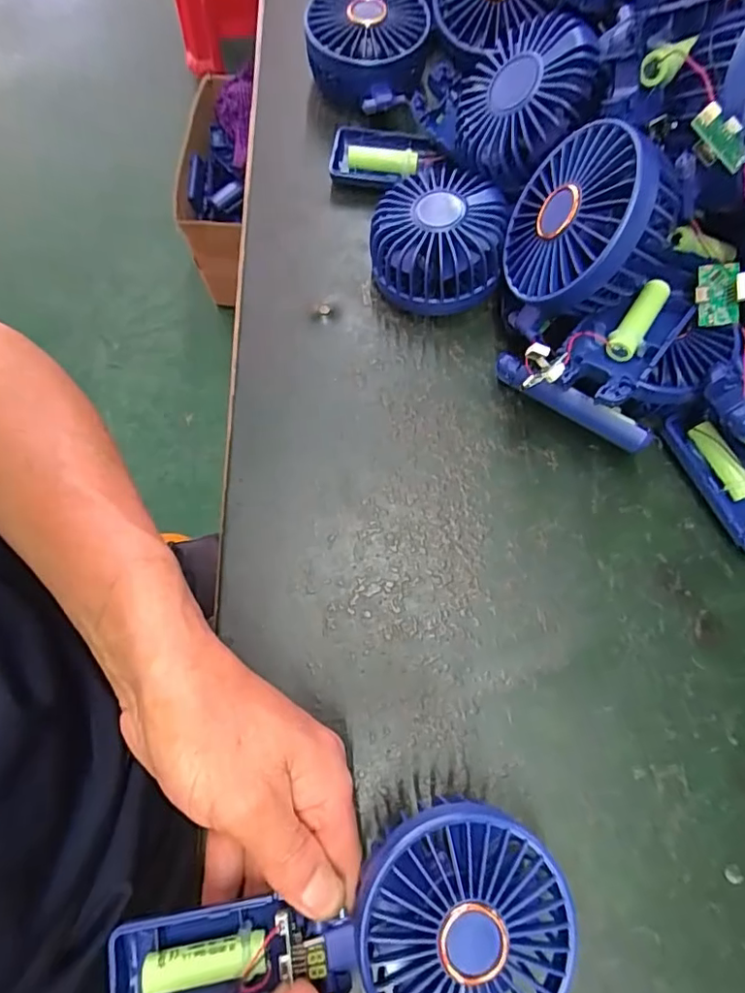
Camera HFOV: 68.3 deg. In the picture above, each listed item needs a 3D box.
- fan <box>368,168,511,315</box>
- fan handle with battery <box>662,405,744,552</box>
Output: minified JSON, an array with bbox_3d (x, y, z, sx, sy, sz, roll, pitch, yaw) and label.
[{"bbox_3d":[0.040,-0.157,0.347,0.078,0.050,0.077,0,72,-1],"label":"fan"},{"bbox_3d":[0.209,-0.010,0.318,0.046,0.020,0.093,-23,74,-8],"label":"fan handle with battery"}]

